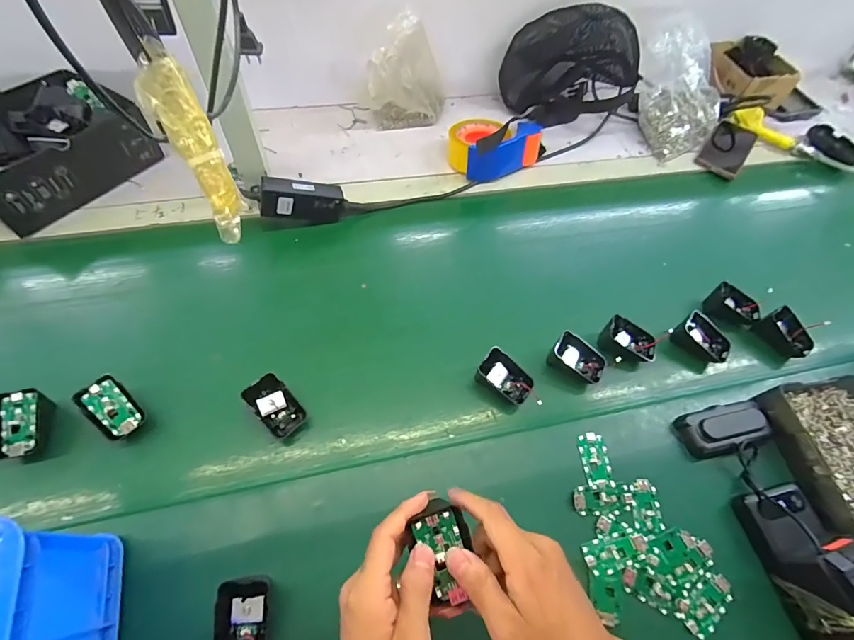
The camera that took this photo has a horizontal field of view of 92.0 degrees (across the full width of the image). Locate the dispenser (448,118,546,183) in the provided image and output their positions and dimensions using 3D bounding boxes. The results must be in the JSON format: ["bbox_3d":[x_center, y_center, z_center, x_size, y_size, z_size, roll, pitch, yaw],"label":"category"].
[{"bbox_3d":[0.115,-0.308,0.716,0.159,0.079,0.111,-24,65,-18],"label":"dispenser"}]

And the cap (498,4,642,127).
[{"bbox_3d":[0.267,-0.469,0.770,0.171,0.175,0.190,-35,69,-22],"label":"cap"}]

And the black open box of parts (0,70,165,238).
[{"bbox_3d":[-0.567,-0.263,0.619,0.190,0.106,0.251,31,62,12],"label":"black open box of parts"}]

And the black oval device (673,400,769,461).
[{"bbox_3d":[0.357,0.127,0.488,0.110,0.030,0.052,-8,61,-10],"label":"black oval device"}]

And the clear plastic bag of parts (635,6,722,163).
[{"bbox_3d":[0.467,-0.422,0.763,0.146,0.151,0.167,-30,67,-21],"label":"clear plastic bag of parts"}]

